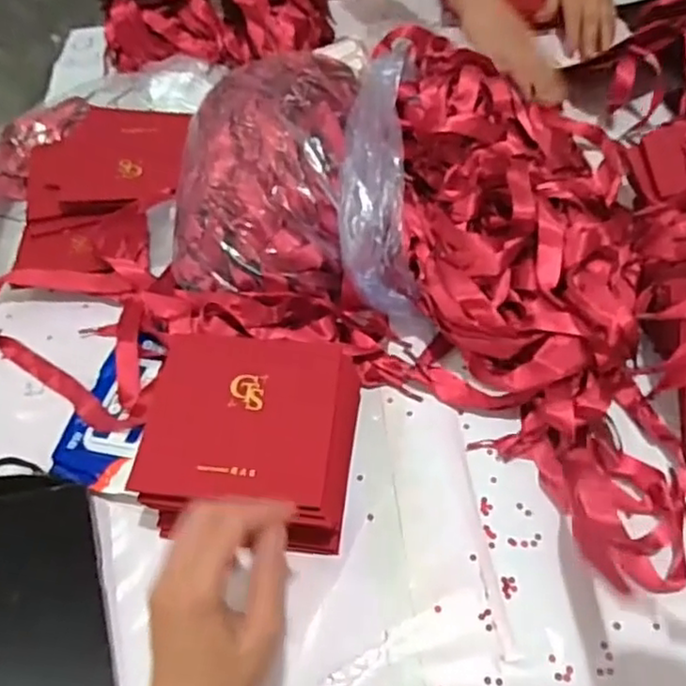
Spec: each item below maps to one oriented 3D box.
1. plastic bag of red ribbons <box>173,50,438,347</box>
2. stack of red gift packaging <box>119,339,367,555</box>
[{"bbox_3d":[-0.038,-0.170,0.640,0.223,0.100,0.287,0,54,5],"label":"plastic bag of red ribbons"},{"bbox_3d":[-0.072,0.076,0.526,0.152,0.073,0.161,2,54,6],"label":"stack of red gift packaging"}]

